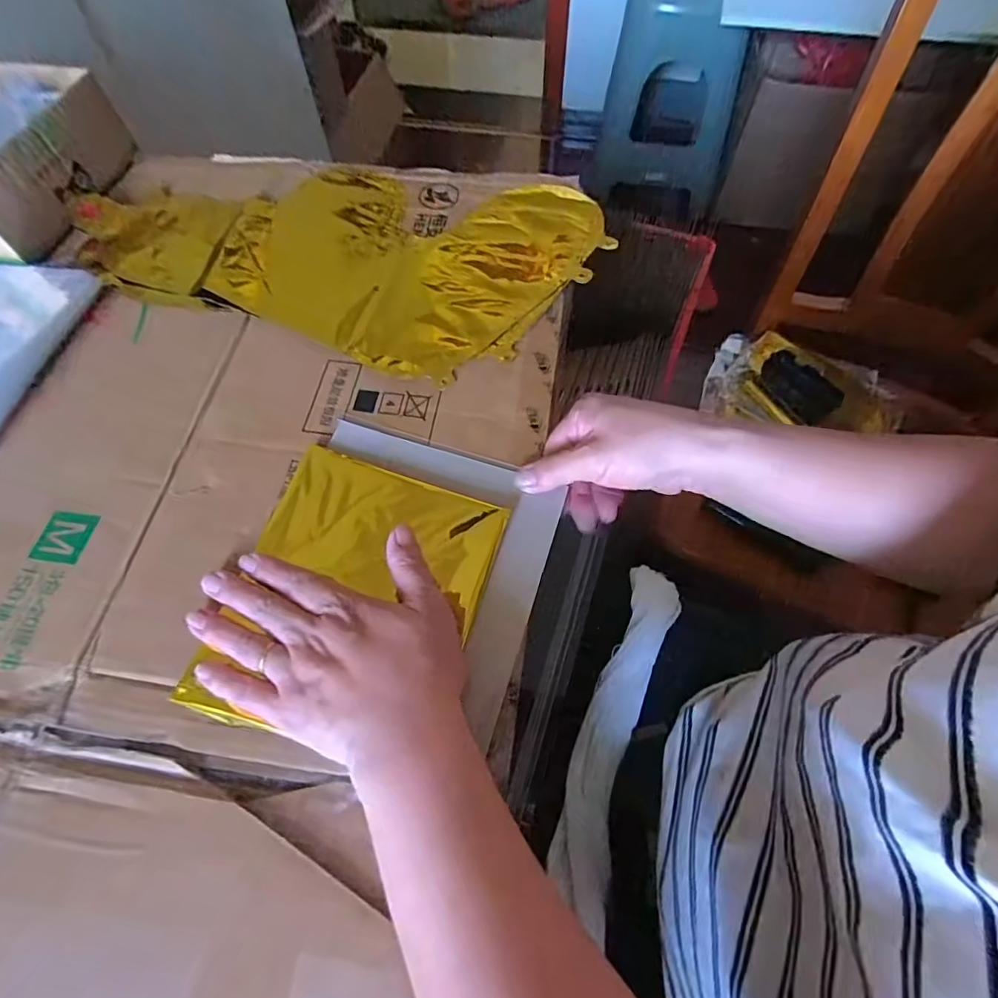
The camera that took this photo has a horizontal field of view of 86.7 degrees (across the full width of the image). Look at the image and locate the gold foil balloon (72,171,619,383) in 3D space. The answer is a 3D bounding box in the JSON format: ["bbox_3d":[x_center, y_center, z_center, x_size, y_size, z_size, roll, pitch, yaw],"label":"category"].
[{"bbox_3d":[-0.144,-0.224,0.447,0.426,0.021,0.226,15,65,10],"label":"gold foil balloon"}]

